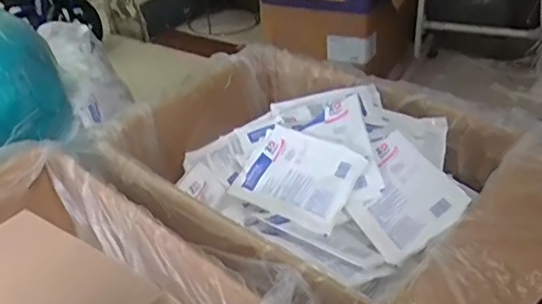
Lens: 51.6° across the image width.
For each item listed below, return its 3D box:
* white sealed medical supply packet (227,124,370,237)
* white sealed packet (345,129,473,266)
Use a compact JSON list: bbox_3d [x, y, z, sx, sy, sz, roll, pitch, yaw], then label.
[{"bbox_3d":[0.038,0.033,0.816,0.170,0.014,0.132,22,69,35],"label":"white sealed medical supply packet"},{"bbox_3d":[0.169,0.057,0.764,0.131,0.022,0.168,-42,45,2],"label":"white sealed packet"}]

